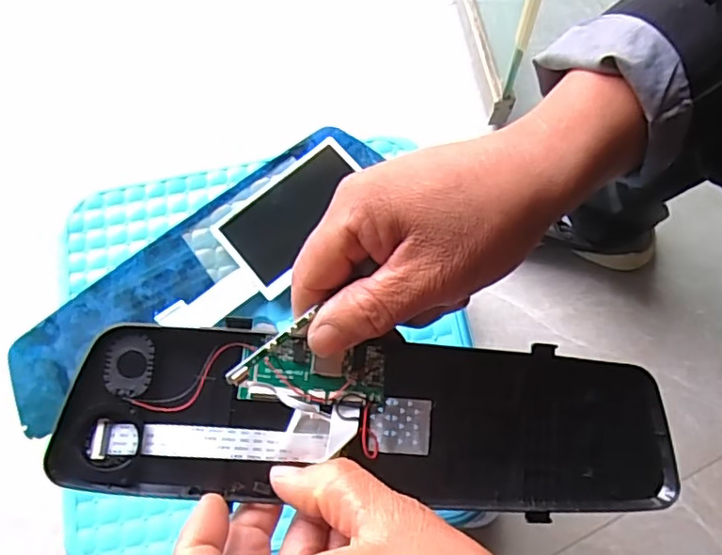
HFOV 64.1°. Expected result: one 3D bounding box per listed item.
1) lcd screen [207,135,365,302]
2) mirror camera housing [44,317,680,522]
[{"bbox_3d":[-0.043,-0.043,0.390,0.104,0.011,0.066,-41,70,-12],"label":"lcd screen"},{"bbox_3d":[0.015,0.068,0.271,0.282,0.016,0.073,6,75,-10],"label":"mirror camera housing"}]

